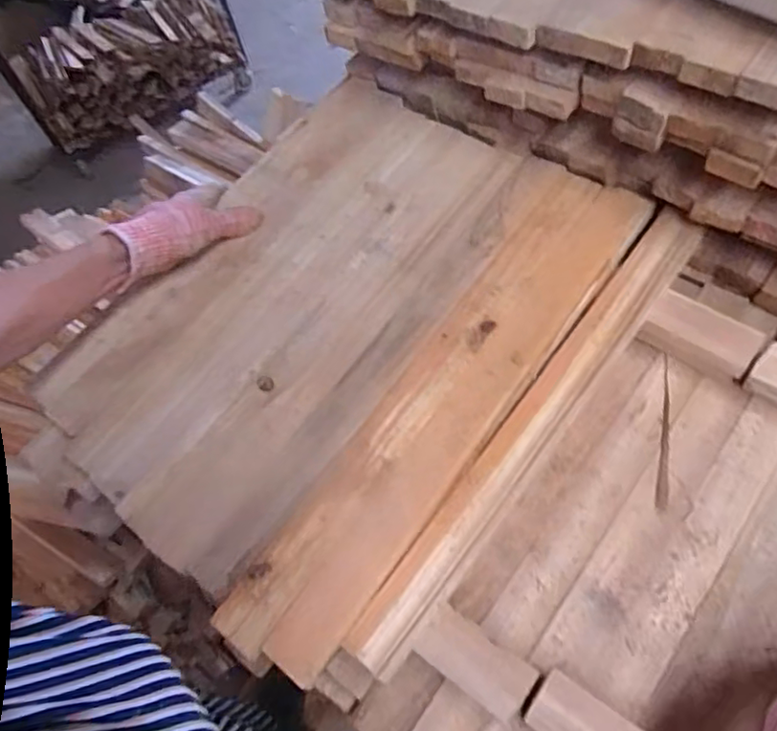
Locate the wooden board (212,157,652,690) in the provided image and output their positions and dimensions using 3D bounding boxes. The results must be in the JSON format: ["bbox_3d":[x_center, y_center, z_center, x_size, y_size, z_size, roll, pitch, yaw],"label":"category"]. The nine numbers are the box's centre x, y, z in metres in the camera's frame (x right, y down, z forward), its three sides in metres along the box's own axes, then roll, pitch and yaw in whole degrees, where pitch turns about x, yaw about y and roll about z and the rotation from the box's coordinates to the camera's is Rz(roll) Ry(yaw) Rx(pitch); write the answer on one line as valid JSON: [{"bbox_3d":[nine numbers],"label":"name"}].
[{"bbox_3d":[0.053,0.012,0.510,0.103,0.020,0.502,30,68,23],"label":"wooden board"}]

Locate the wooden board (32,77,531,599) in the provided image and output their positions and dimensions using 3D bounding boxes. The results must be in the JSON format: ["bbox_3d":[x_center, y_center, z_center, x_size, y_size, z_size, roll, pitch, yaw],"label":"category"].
[{"bbox_3d":[-0.092,-0.083,0.584,0.267,0.030,0.500,28,67,17],"label":"wooden board"}]

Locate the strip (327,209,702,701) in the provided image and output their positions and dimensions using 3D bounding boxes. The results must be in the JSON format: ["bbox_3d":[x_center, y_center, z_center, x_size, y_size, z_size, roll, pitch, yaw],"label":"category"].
[{"bbox_3d":[0.123,0.043,0.493,0.041,0.016,0.479,32,70,24],"label":"strip"}]

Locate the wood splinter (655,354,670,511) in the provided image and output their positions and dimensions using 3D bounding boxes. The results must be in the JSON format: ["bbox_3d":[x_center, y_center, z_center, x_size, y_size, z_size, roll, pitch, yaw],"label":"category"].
[{"bbox_3d":[0.242,0.056,0.535,0.009,0.005,0.146,9,62,14],"label":"wood splinter"}]

